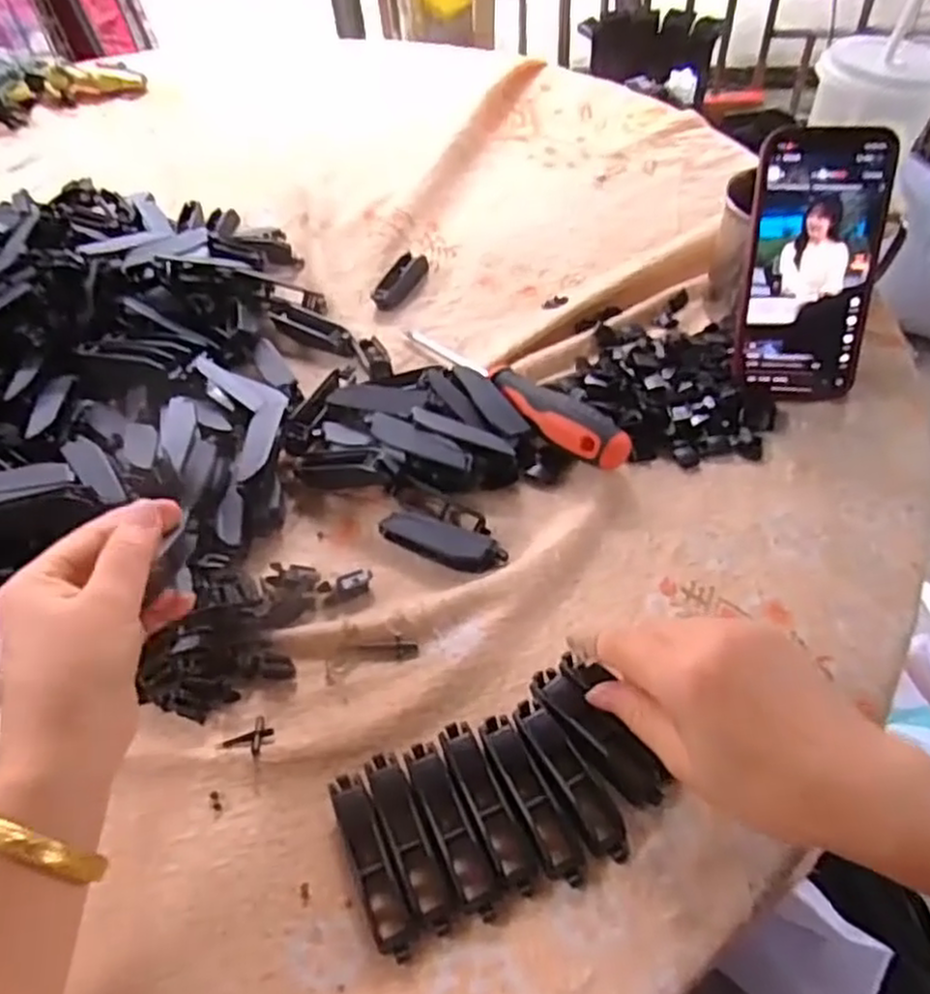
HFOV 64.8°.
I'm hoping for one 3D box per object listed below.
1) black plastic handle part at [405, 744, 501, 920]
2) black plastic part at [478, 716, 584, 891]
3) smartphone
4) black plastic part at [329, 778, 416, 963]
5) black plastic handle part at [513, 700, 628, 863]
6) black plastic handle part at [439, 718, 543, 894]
[{"bbox_3d":[-0.005,0.143,0.320,0.016,0.016,0.075,-21,53,-12],"label":"black plastic handle part"},{"bbox_3d":[0.030,0.133,0.327,0.018,0.014,0.075,-22,53,-12],"label":"black plastic part"},{"bbox_3d":[0.212,-0.140,0.451,0.074,0.157,0.006,4,23,11],"label":"smartphone"},{"bbox_3d":[-0.040,0.155,0.313,0.016,0.017,0.075,-20,53,-11],"label":"black plastic part"},{"bbox_3d":[0.047,0.125,0.330,0.018,0.013,0.076,-25,54,-15],"label":"black plastic handle part"},{"bbox_3d":[0.010,0.136,0.326,0.016,0.017,0.074,-23,53,-13],"label":"black plastic handle part"}]

